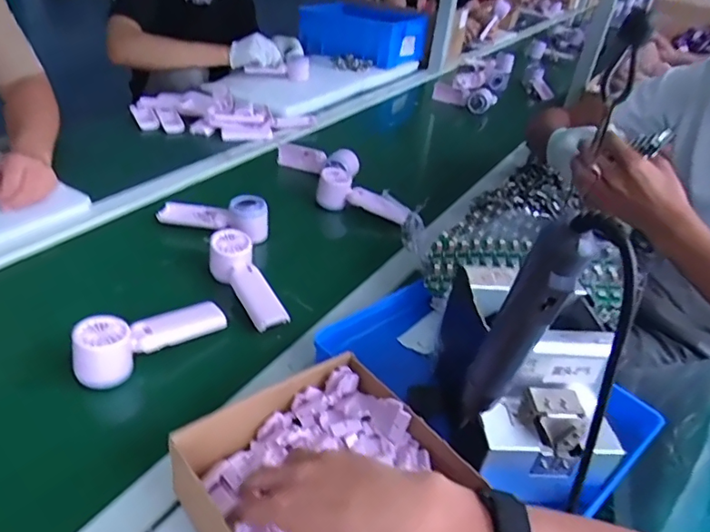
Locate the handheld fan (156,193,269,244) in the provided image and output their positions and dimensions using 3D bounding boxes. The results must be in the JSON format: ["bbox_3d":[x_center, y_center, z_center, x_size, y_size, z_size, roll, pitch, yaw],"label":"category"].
[{"bbox_3d":[-0.220,-0.079,0.820,0.171,0.061,0.055,10,35,4],"label":"handheld fan"}]

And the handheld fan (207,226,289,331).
[{"bbox_3d":[-0.140,0.021,0.701,0.052,0.039,0.160,-19,59,-32],"label":"handheld fan"}]

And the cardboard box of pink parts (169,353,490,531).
[{"bbox_3d":[-0.032,0.184,0.454,0.204,0.063,0.211,-22,44,-35],"label":"cardboard box of pink parts"}]

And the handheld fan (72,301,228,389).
[{"bbox_3d":[-0.229,0.072,0.600,0.167,0.053,0.049,-25,46,-37],"label":"handheld fan"}]

